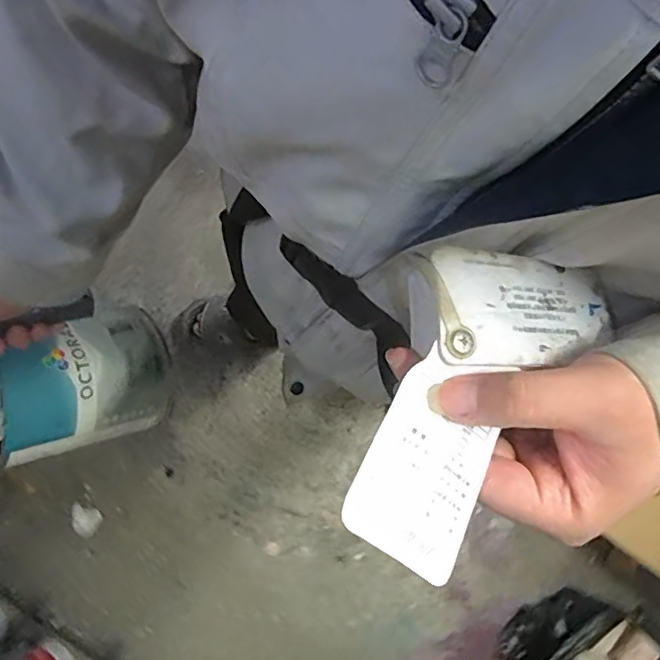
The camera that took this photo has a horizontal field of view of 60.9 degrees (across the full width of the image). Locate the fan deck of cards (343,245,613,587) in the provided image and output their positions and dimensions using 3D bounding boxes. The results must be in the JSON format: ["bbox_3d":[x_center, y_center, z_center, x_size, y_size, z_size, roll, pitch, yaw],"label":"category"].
[{"bbox_3d":[0.060,0.019,0.238,0.084,0.029,0.160,33,68,7],"label":"fan deck of cards"}]

